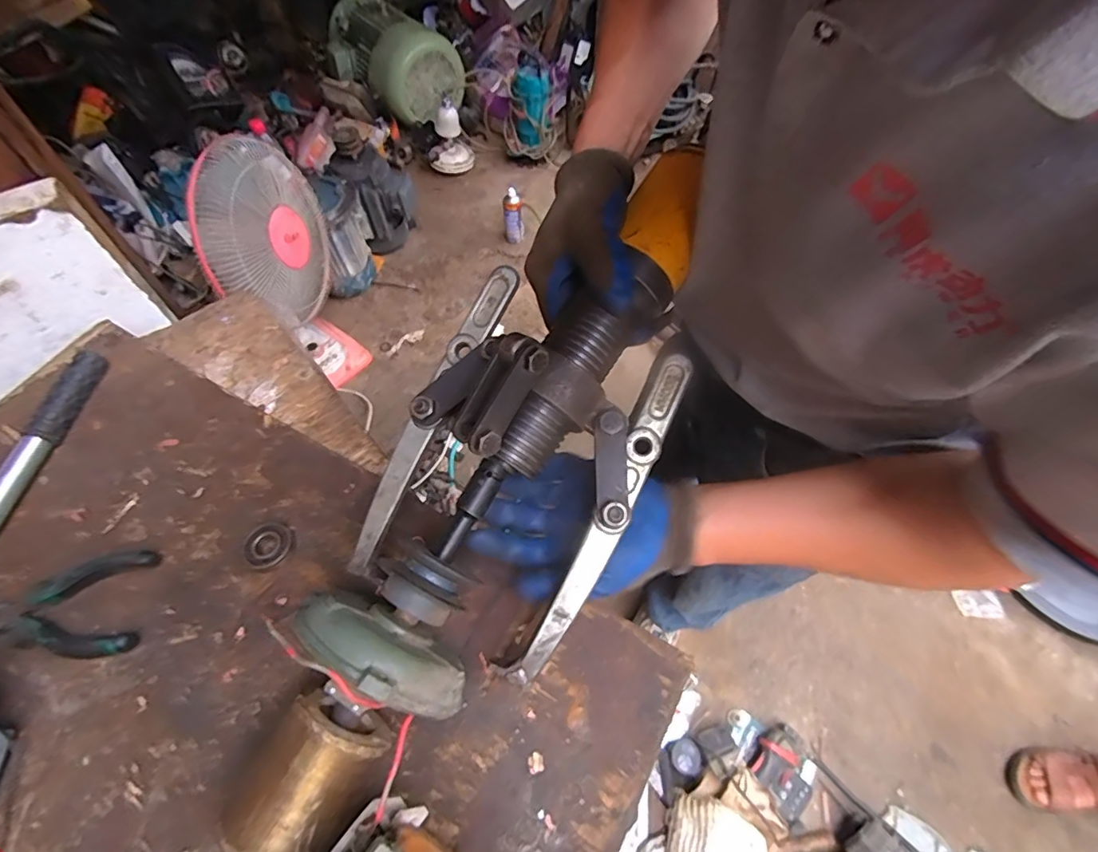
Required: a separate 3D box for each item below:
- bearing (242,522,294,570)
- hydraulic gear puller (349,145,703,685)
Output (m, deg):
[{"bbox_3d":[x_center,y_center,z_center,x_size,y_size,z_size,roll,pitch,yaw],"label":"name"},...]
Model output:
[{"bbox_3d":[-0.235,0.099,0.433,0.038,0.011,0.041,-39,64,-22],"label":"bearing"},{"bbox_3d":[0.006,-0.031,0.393,0.165,0.120,0.386,30,84,-10],"label":"hydraulic gear puller"}]

